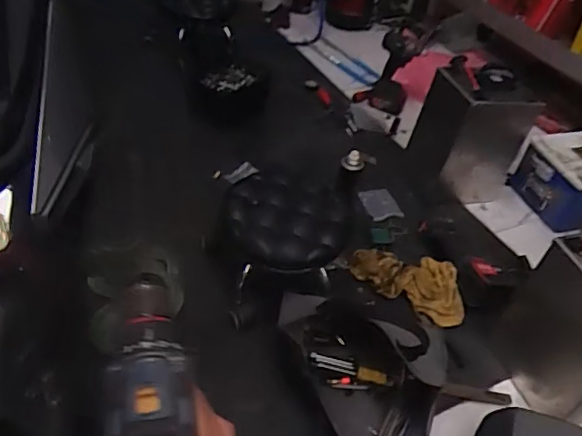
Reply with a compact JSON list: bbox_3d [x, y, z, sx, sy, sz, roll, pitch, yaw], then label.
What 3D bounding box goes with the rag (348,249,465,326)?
[{"bbox_3d":[0.280,0.140,1.309,0.276,0.084,0.146,26,45,18],"label":"rag"}]

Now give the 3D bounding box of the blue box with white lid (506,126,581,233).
[{"bbox_3d":[0.854,-0.106,1.583,0.346,0.178,0.294,-7,44,-17],"label":"blue box with white lid"}]

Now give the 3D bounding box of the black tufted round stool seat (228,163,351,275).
[{"bbox_3d":[-0.005,-0.003,1.185,0.255,0.088,0.246,5,42,-5],"label":"black tufted round stool seat"}]

